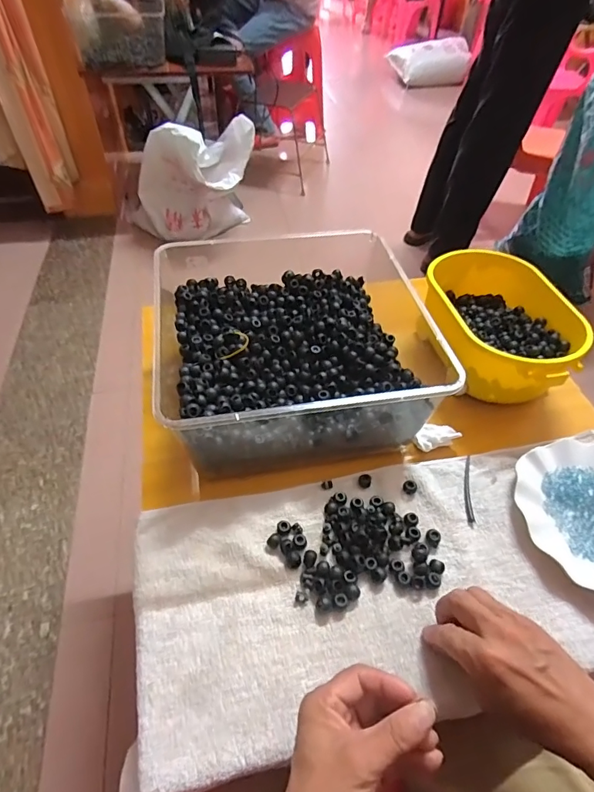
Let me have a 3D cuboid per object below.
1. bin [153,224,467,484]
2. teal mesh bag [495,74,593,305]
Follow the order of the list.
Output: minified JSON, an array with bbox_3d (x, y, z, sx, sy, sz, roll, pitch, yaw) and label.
[{"bbox_3d":[-0.002,-0.049,0.555,0.292,0.132,0.279,-6,50,-9],"label":"bin"},{"bbox_3d":[0.911,-0.634,1.412,0.300,0.573,0.360,13,50,8],"label":"teal mesh bag"}]

